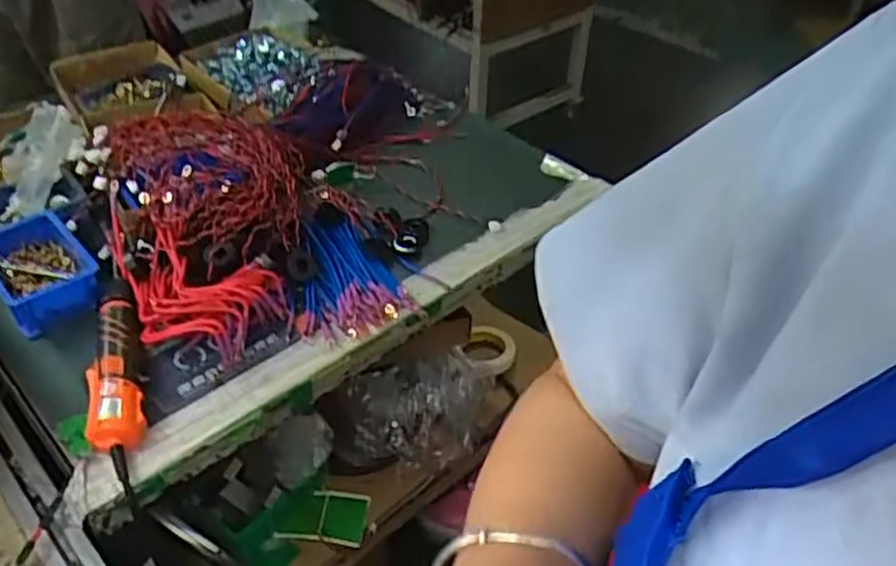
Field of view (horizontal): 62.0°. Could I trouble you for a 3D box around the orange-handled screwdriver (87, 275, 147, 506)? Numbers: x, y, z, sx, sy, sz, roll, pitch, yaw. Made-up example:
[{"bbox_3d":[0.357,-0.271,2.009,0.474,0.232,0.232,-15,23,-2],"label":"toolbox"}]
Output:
[{"bbox_3d":[-0.333,0.084,0.749,0.050,0.034,0.268,-11,43,-14],"label":"orange-handled screwdriver"}]

